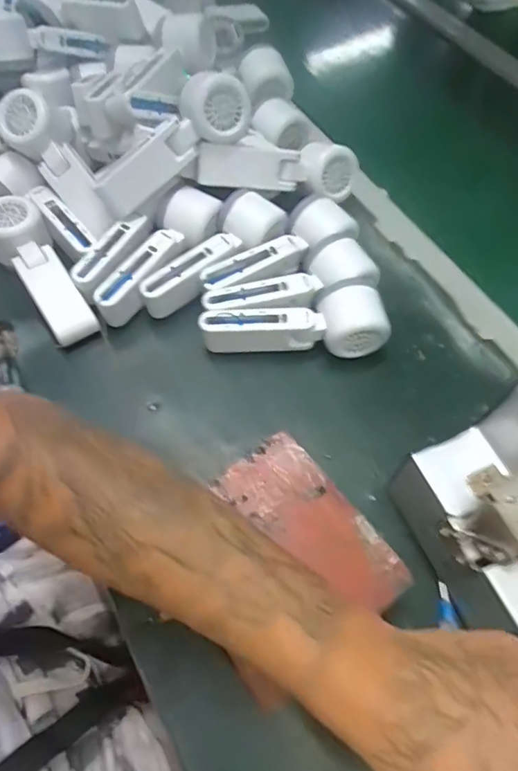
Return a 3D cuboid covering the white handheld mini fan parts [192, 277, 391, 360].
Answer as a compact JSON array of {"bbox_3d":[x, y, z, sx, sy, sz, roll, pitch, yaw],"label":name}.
[{"bbox_3d":[0.032,-0.057,0.465,0.164,0.057,0.053,-5,59,8],"label":"white handheld mini fan parts"}]

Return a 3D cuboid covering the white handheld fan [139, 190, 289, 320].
[{"bbox_3d":[-0.047,-0.128,0.495,0.162,0.043,0.055,-37,68,-20],"label":"white handheld fan"}]

